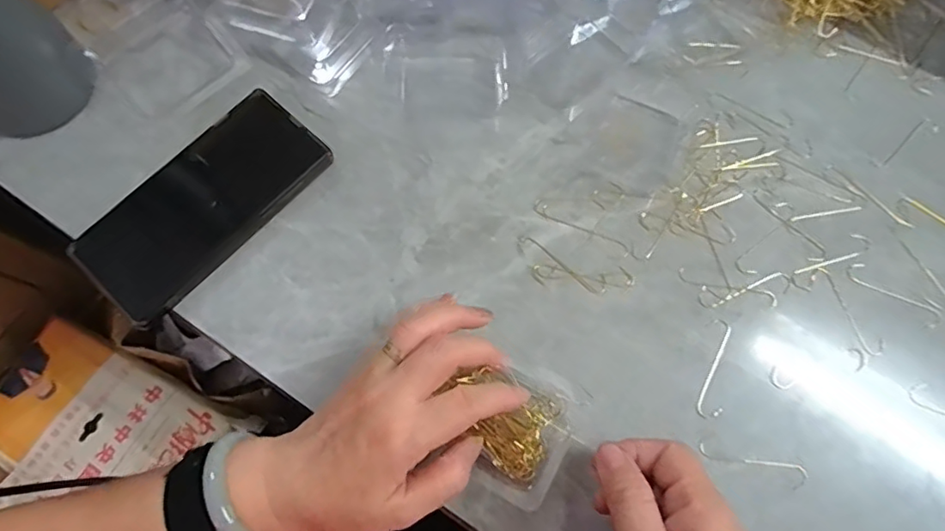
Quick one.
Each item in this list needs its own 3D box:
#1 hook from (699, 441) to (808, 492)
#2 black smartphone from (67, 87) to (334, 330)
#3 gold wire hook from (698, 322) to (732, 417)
[{"bbox_3d":[0.167,0.117,0.330,0.064,0.004,0.015,20,73,4],"label":"hook"},{"bbox_3d":[-0.176,-0.042,0.364,0.078,0.014,0.161,40,75,10],"label":"black smartphone"},{"bbox_3d":[0.152,0.064,0.347,0.015,0.004,0.064,15,72,2],"label":"gold wire hook"}]

